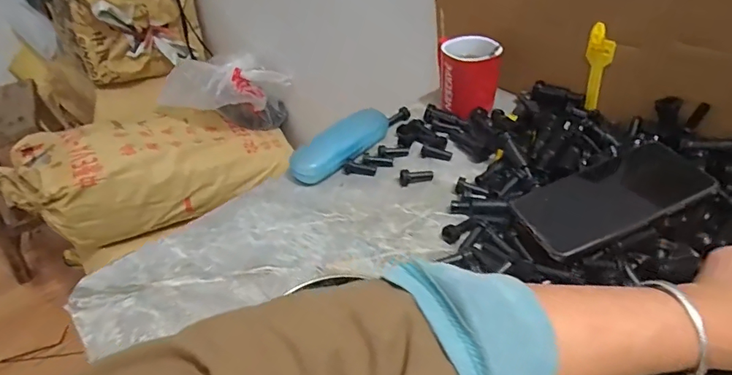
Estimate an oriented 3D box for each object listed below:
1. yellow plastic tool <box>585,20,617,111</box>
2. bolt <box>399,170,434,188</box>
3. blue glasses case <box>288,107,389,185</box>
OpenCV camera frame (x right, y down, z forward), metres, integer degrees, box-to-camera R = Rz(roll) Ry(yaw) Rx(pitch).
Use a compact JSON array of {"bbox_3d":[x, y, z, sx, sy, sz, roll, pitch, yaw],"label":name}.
[{"bbox_3d":[0.278,-0.145,0.556,0.030,0.107,0.015,23,49,31],"label":"yellow plastic tool"},{"bbox_3d":[0.058,-0.012,0.525,0.040,0.015,0.012,-6,38,-17],"label":"bolt"},{"bbox_3d":[-0.028,-0.054,0.571,0.043,0.032,0.155,29,52,36],"label":"blue glasses case"}]

